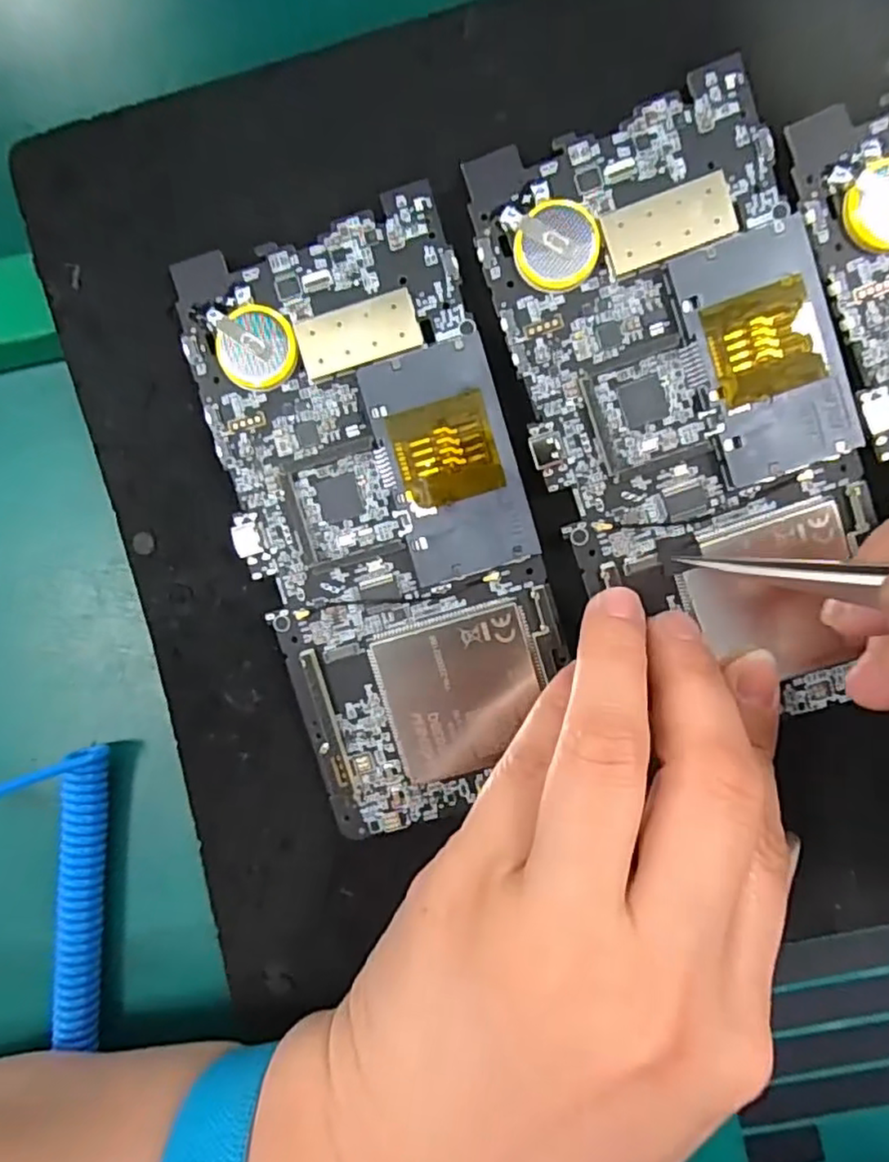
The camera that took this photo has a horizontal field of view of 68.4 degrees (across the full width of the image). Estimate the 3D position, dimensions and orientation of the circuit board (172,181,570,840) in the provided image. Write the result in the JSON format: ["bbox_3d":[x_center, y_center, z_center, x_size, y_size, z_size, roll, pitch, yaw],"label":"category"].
[{"bbox_3d":[-0.015,-0.013,0.169,0.073,0.005,0.149,-17,95,6],"label":"circuit board"}]

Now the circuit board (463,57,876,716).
[{"bbox_3d":[0.061,-0.039,0.162,0.074,0.005,0.146,-15,97,8],"label":"circuit board"}]

